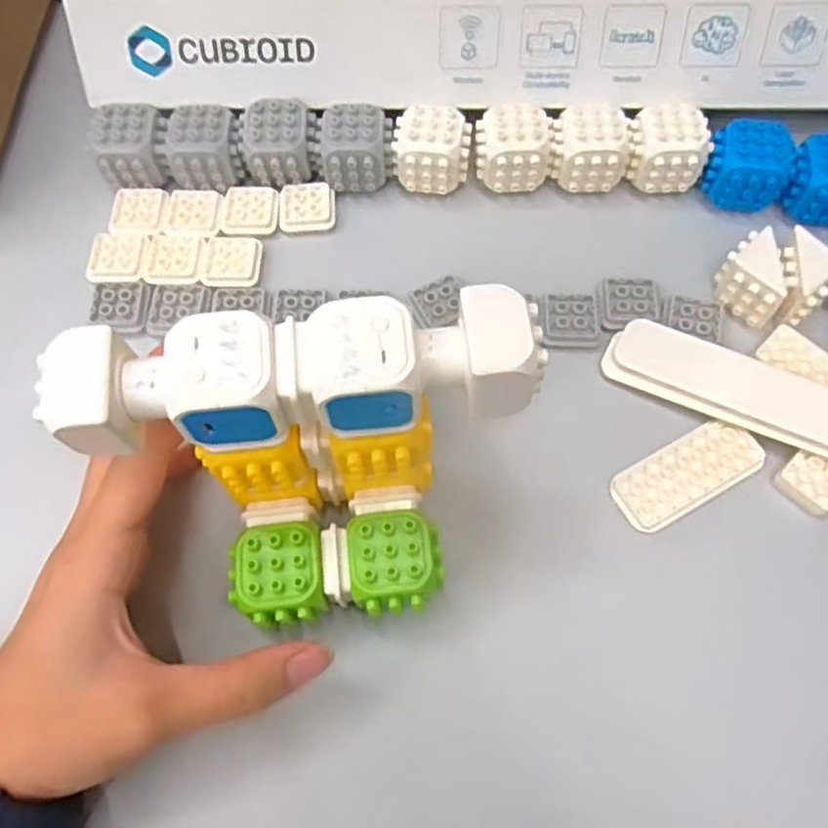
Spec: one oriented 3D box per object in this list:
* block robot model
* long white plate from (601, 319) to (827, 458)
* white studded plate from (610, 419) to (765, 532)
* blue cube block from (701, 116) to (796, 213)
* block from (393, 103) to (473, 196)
[{"bbox_3d":[-0.031,0.020,0.233,0.132,0.090,0.072,-7,67,-2],"label":"block robot model"},{"bbox_3d":[0.138,-0.013,0.315,0.108,0.008,0.031,22,83,18],"label":"long white plate"},{"bbox_3d":[0.115,0.026,0.311,0.066,0.010,0.027,-28,68,-12],"label":"white studded plate"},{"bbox_3d":[0.160,-0.119,0.355,0.036,0.037,0.031,11,66,5],"label":"blue cube block"},{"bbox_3d":[0.009,-0.128,0.363,0.036,0.037,0.031,10,66,5],"label":"block"}]

